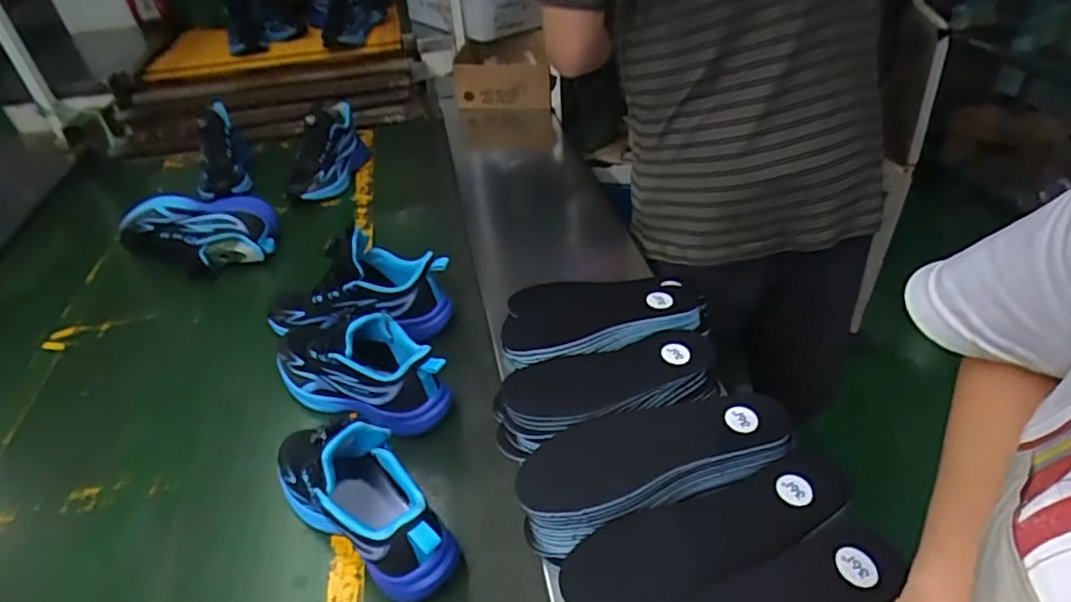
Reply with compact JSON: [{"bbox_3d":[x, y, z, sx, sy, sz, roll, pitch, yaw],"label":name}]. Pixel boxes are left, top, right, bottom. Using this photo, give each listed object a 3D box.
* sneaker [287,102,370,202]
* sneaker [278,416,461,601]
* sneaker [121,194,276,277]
[{"bbox_3d":[-0.378,-0.279,1.146,0.085,0.133,0.229,5,38,9],"label":"sneaker"},{"bbox_3d":[-0.166,0.169,0.549,0.085,0.142,0.224,-34,46,-31],"label":"sneaker"},{"bbox_3d":[-0.550,-0.111,0.979,0.249,0.097,0.099,-2,37,1],"label":"sneaker"}]

